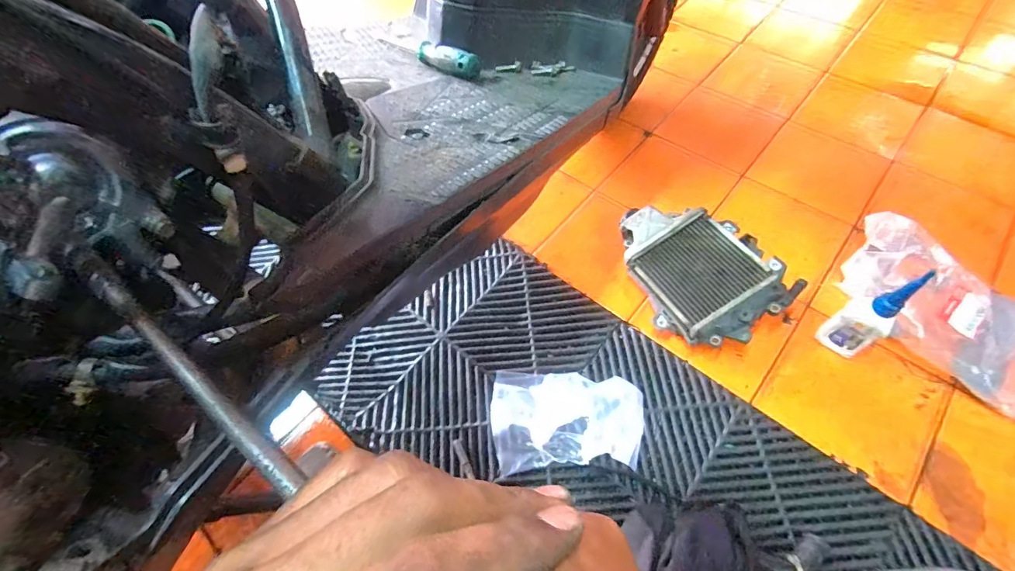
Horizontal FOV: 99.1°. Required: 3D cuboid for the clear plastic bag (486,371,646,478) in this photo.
[{"bbox_3d":[0.076,0.174,0.585,0.196,0.063,0.135,-2,59,3],"label":"clear plastic bag"}]

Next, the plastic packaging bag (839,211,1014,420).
[{"bbox_3d":[0.626,0.033,0.618,0.274,0.074,0.185,35,67,22],"label":"plastic packaging bag"}]

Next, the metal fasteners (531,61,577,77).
[{"bbox_3d":[0.056,-0.256,0.510,0.057,0.011,0.019,-12,58,-20],"label":"metal fasteners"}]

